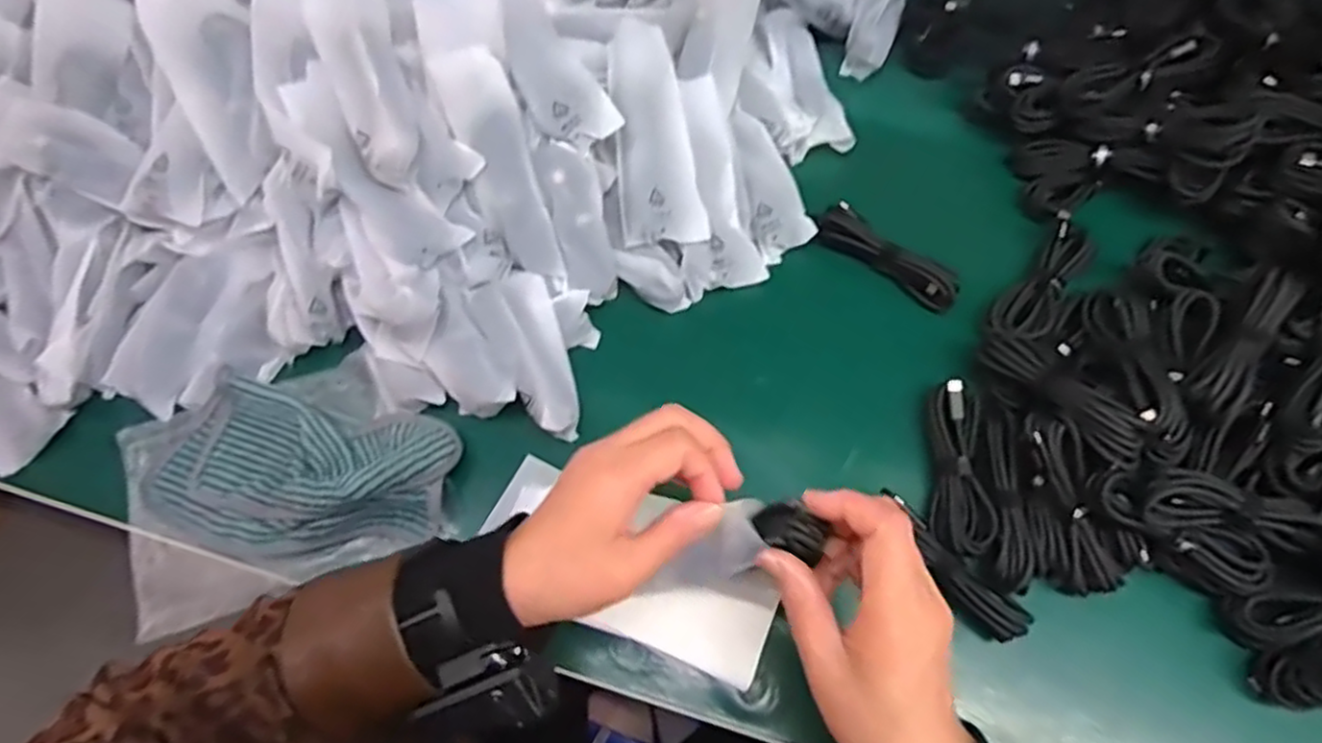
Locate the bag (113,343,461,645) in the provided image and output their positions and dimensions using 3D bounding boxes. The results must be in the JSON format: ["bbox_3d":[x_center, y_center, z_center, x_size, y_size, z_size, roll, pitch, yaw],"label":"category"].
[{"bbox_3d":[-0.246,0.072,0.469,0.220,0.045,0.153,-19,68,-4],"label":"bag"}]

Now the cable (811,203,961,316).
[{"bbox_3d":[0.166,-0.083,0.515,0.111,0.020,0.037,36,74,15],"label":"cable"}]

